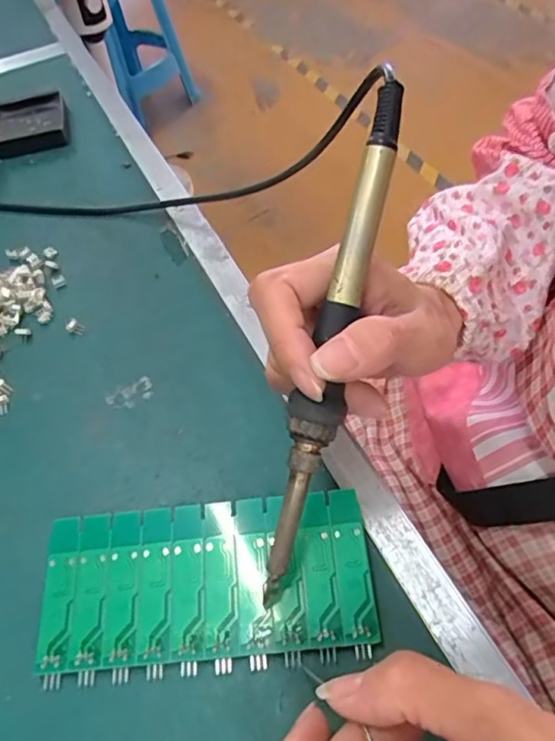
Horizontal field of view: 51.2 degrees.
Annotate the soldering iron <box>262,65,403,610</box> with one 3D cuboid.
[{"bbox_3d":[0.021,-0.010,0.225,0.017,0.013,0.209,13,92,15],"label":"soldering iron"}]

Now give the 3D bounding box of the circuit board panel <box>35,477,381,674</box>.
[{"bbox_3d":[-0.031,0.089,0.249,0.138,0.016,0.063,-7,53,0],"label":"circuit board panel"}]

